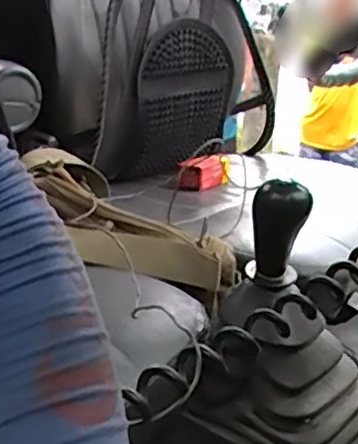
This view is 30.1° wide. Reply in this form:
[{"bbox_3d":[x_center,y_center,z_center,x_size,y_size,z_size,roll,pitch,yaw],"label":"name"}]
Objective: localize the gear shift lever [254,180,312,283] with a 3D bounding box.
[{"bbox_3d":[0.080,0.011,0.536,0.042,0.081,0.032,6,18,9],"label":"gear shift lever"}]

